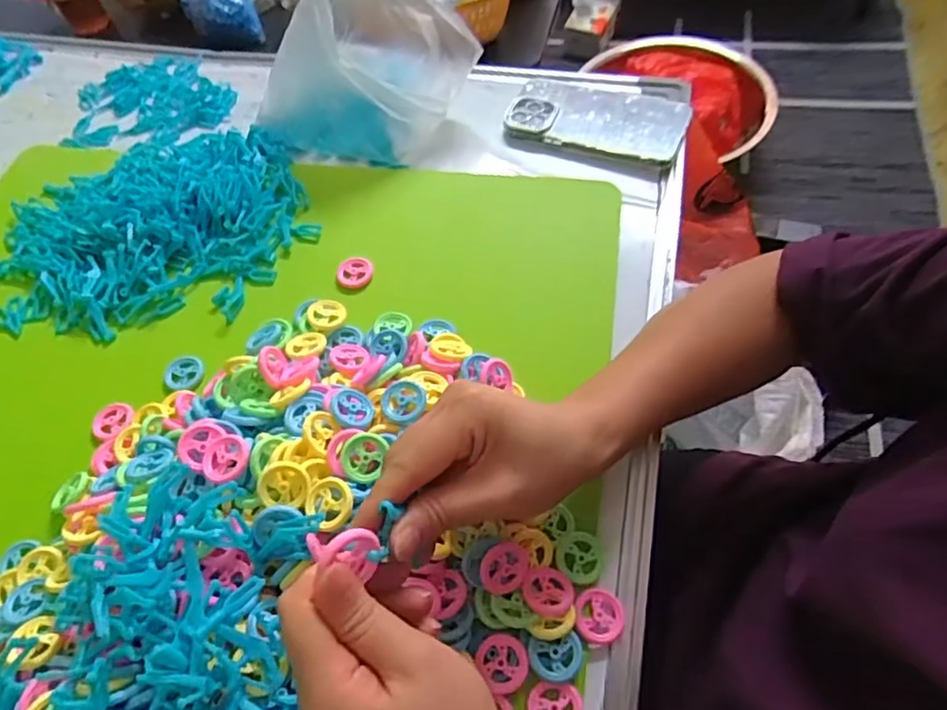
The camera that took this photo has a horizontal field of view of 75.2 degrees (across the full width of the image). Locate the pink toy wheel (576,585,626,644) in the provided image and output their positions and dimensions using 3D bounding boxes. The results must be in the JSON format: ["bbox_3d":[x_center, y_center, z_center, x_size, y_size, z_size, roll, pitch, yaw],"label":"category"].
[{"bbox_3d":[0.073,0.151,0.356,0.028,0.008,0.030,-2,60,3],"label":"pink toy wheel"}]

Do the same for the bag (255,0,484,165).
[{"bbox_3d":[-0.108,-0.276,0.565,0.195,0.122,0.129,11,60,13],"label":"bag"}]

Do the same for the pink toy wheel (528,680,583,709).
[{"bbox_3d":[0.044,0.192,0.332,0.028,0.004,0.027,-2,60,3],"label":"pink toy wheel"}]

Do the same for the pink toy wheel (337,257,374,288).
[{"bbox_3d":[-0.098,-0.069,0.513,0.030,0.010,0.024,-22,60,-8],"label":"pink toy wheel"}]

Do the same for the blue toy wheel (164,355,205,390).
[{"bbox_3d":[-0.225,0.014,0.477,0.026,0.007,0.029,11,61,11],"label":"blue toy wheel"}]

